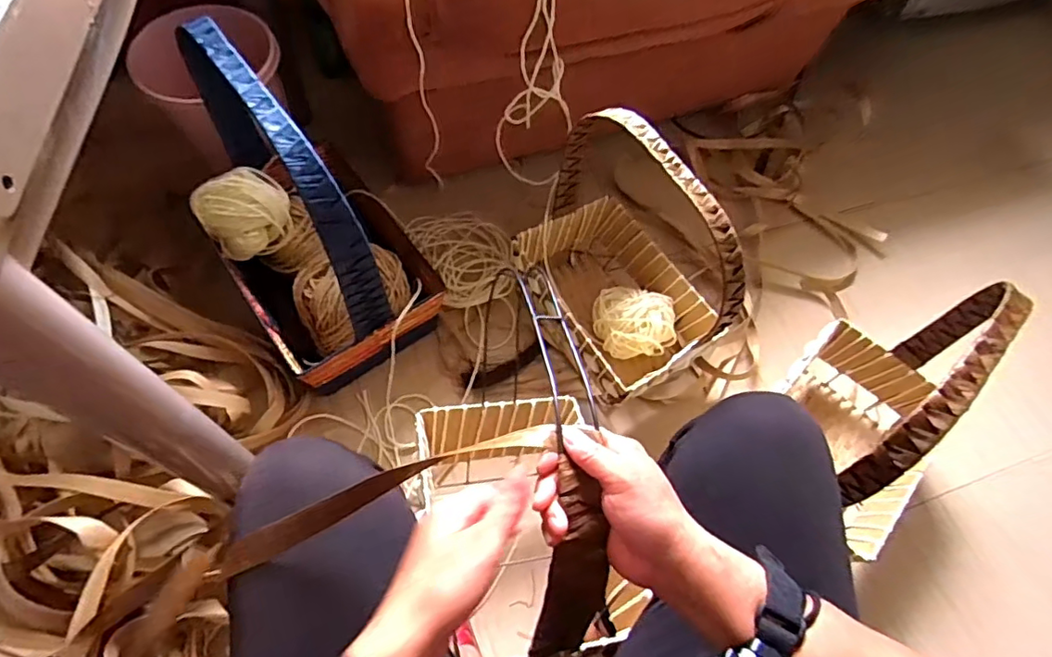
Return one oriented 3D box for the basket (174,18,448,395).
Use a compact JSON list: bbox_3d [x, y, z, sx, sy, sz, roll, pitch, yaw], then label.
[{"bbox_3d":[-0.357,-0.196,0.880,0.277,0.458,0.456,-35,68,-21],"label":"basket"}]

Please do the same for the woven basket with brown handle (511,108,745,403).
[{"bbox_3d":[0.162,-0.107,0.907,0.234,0.404,0.363,-27,66,-18],"label":"woven basket with brown handle"}]

